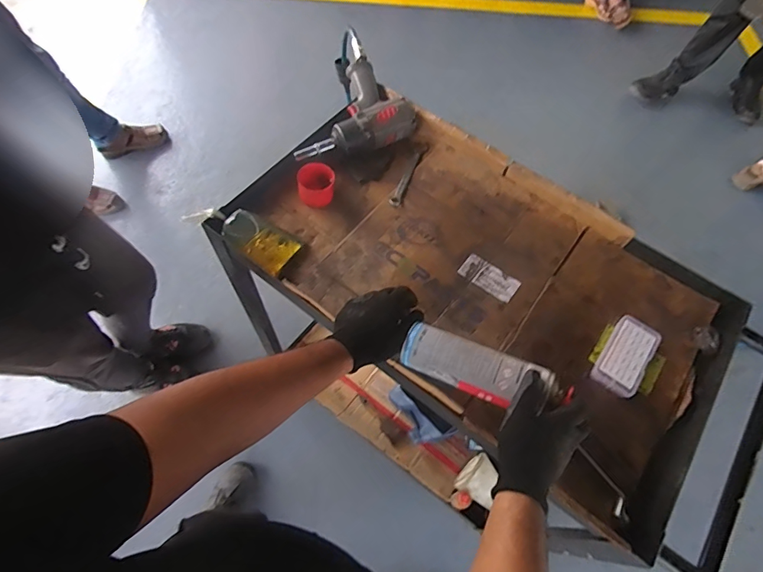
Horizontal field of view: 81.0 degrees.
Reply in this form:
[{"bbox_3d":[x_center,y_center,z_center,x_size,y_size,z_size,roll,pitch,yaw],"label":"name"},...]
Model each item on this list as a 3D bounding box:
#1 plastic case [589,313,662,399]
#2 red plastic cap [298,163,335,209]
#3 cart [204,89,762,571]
[{"bbox_3d":[0.384,0.107,0.697,0.065,0.020,0.127,36,67,14],"label":"plastic case"},{"bbox_3d":[-0.118,-0.182,0.816,0.066,0.048,0.071,-2,63,-4],"label":"red plastic cap"},{"bbox_3d":[0.161,0.169,1.077,0.892,0.805,0.490,36,67,14],"label":"cart"}]

